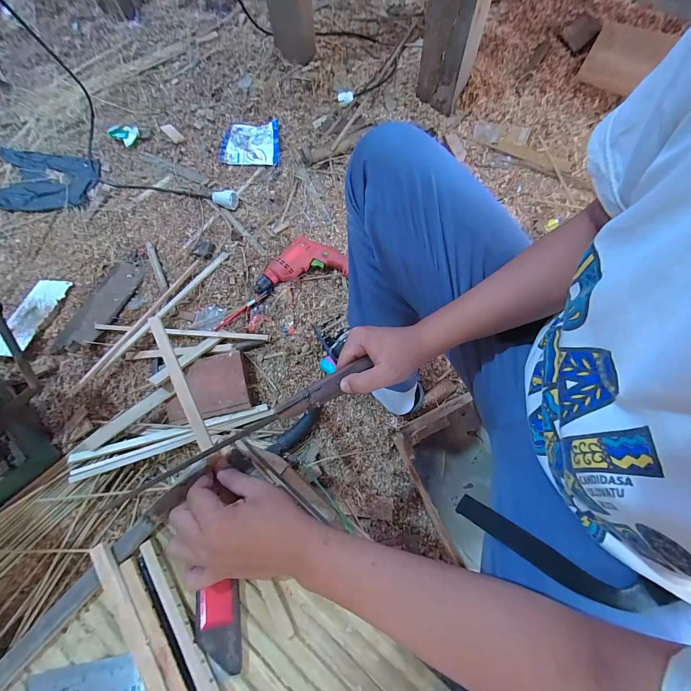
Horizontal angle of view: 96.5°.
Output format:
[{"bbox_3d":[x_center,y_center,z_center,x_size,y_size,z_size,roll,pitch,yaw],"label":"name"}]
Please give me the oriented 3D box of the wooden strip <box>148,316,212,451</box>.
[{"bbox_3d":[-0.208,0.041,0.385,0.013,0.011,0.189,-30,76,-7],"label":"wooden strip"}]

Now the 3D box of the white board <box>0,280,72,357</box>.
[{"bbox_3d":[-0.771,-0.075,0.756,0.093,0.016,0.222,2,58,2],"label":"white board"}]

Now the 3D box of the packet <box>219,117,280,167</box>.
[{"bbox_3d":[-0.289,-0.618,0.943,0.185,0.013,0.149,2,77,5],"label":"packet"}]

